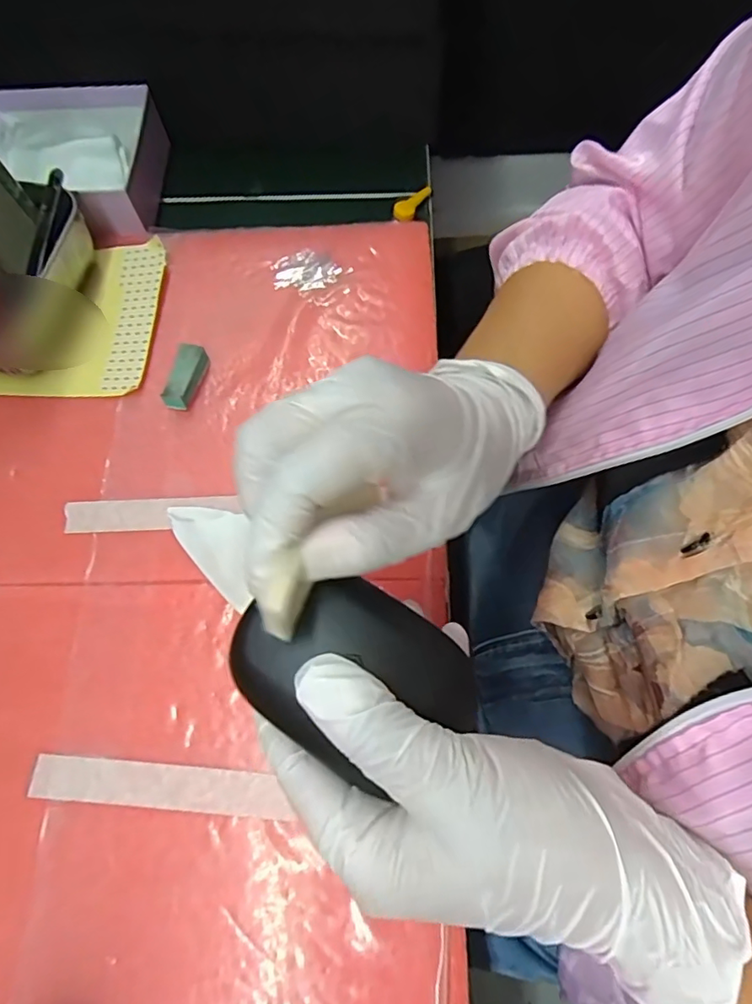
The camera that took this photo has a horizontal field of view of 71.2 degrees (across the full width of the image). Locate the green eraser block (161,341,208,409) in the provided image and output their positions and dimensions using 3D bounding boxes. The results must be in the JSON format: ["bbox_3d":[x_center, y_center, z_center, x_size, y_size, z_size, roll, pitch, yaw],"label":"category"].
[{"bbox_3d":[-0.120,-0.079,0.330,0.013,0.018,0.041,15,70,7],"label":"green eraser block"}]

